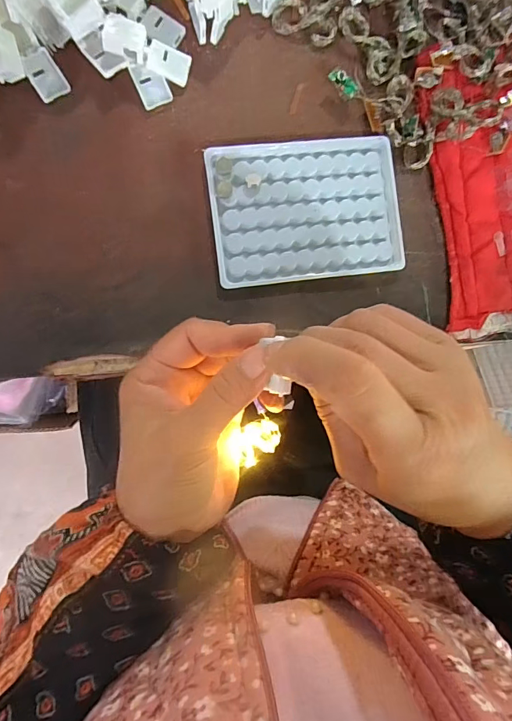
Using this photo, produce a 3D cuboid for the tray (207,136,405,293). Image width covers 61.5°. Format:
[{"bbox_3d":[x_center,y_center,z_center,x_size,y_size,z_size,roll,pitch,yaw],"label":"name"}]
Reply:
[{"bbox_3d":[0.034,-0.105,0.297,0.128,0.006,0.096,-7,92,-6],"label":"tray"}]

